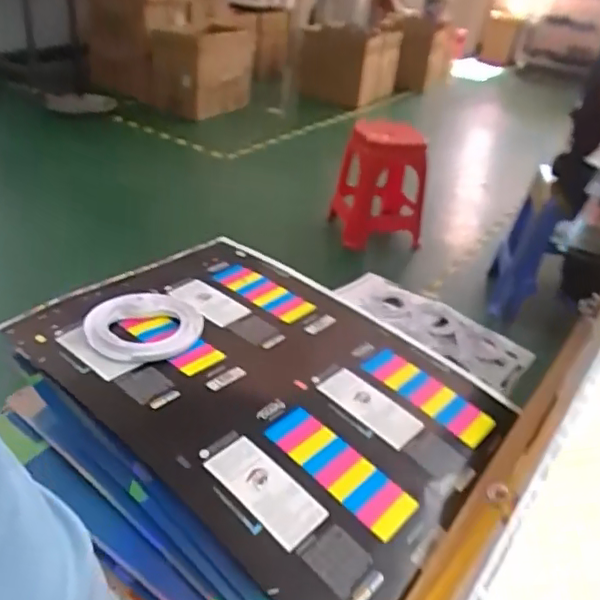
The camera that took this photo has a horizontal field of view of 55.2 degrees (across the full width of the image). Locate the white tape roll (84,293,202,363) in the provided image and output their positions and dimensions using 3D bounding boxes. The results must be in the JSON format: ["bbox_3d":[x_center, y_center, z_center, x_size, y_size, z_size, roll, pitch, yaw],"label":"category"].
[{"bbox_3d":[-0.186,0.031,0.698,0.137,0.015,0.137,4,33,-3],"label":"white tape roll"}]

